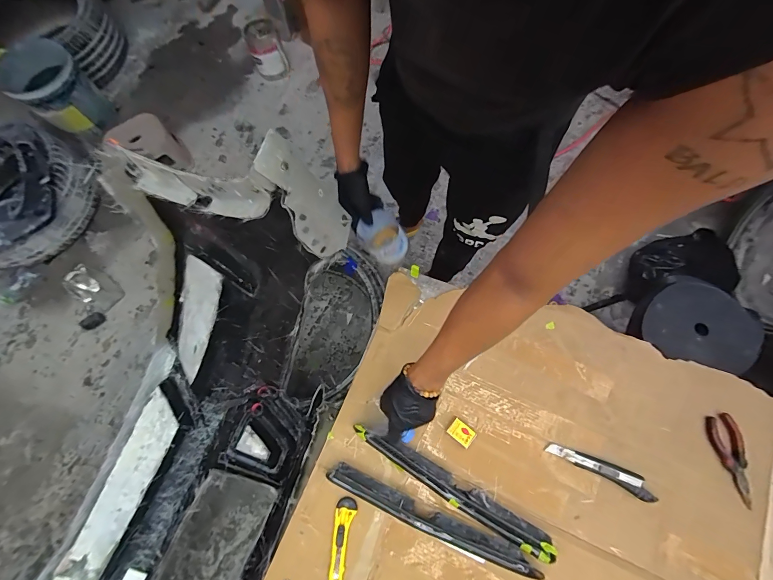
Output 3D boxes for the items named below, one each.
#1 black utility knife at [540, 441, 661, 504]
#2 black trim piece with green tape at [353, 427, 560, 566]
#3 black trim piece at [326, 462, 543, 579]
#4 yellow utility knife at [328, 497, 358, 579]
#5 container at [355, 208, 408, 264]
[{"bbox_3d":[0.414,0.340,0.651,0.198,0.029,0.037,25,74,11],"label":"black utility knife"},{"bbox_3d":[0.118,0.374,0.646,0.406,0.054,0.046,28,74,12],"label":"black trim piece with green tape"},{"bbox_3d":[0.079,0.426,0.633,0.414,0.033,0.052,22,73,10],"label":"black trim piece"},{"bbox_3d":[-0.085,0.480,0.638,0.037,0.009,0.161,6,71,5],"label":"yellow utility knife"},{"bbox_3d":[-0.005,-0.104,0.693,0.080,0.071,0.093,-23,72,-6],"label":"container"}]

